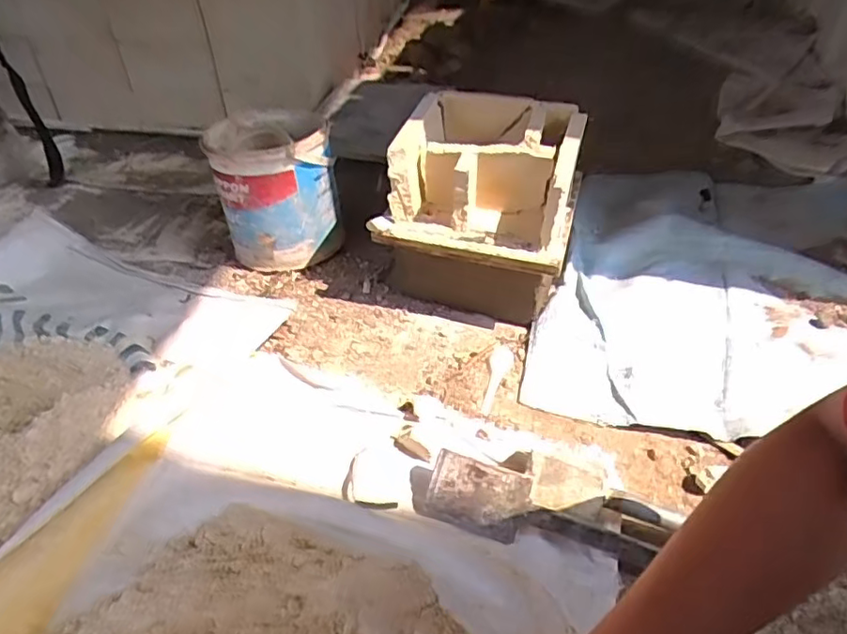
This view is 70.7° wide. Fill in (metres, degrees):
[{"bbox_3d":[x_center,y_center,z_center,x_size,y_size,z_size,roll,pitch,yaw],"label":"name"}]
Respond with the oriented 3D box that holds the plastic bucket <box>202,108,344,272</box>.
[{"bbox_3d":[-0.223,-0.196,0.916,0.165,0.200,0.178,-3,39,2],"label":"plastic bucket"}]

